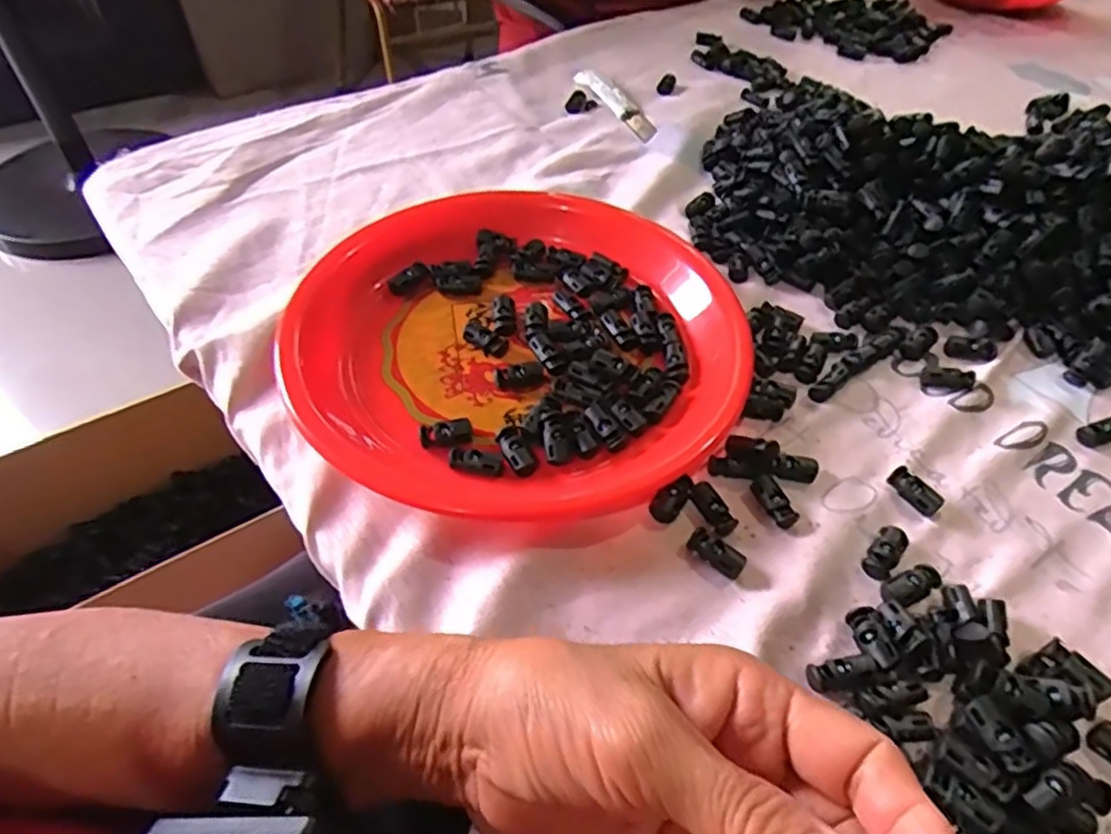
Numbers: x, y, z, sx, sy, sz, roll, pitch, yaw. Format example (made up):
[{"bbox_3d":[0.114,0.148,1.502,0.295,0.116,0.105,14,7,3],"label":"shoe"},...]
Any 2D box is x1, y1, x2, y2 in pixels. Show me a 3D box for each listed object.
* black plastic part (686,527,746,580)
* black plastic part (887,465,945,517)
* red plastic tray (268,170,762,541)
[{"bbox_3d":[0.076,0.064,0.323,0.028,0.011,0.012,37,59,26],"label":"black plastic part"},{"bbox_3d":[0.182,0.038,0.348,0.012,0.009,0.027,-25,55,-19],"label":"black plastic part"},{"bbox_3d":[-0.023,-0.054,0.405,0.254,0.032,0.250,-14,53,-12],"label":"red plastic tray"}]

